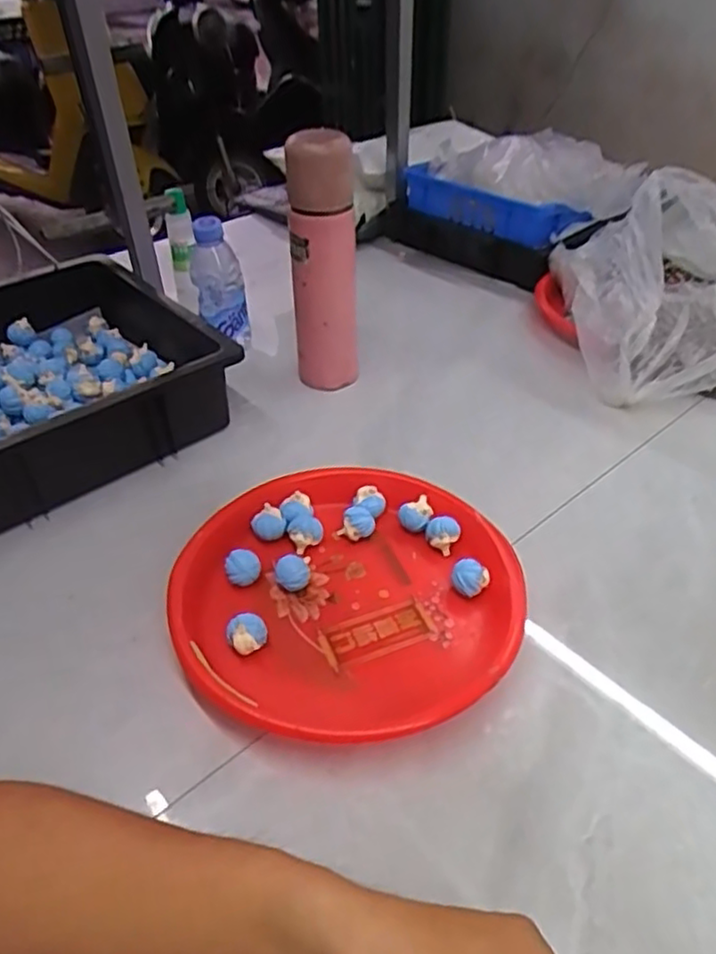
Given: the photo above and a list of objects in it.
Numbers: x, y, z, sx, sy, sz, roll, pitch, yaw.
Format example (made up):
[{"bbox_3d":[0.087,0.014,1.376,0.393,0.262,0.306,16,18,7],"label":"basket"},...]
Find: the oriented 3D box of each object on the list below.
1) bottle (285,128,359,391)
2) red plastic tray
[{"bbox_3d":[-0.035,-0.202,0.688,0.066,0.254,0.057,-3,40,-1],"label":"bottle"},{"bbox_3d":[-0.007,0.088,0.515,0.248,0.040,0.244,-29,47,-28],"label":"red plastic tray"}]

